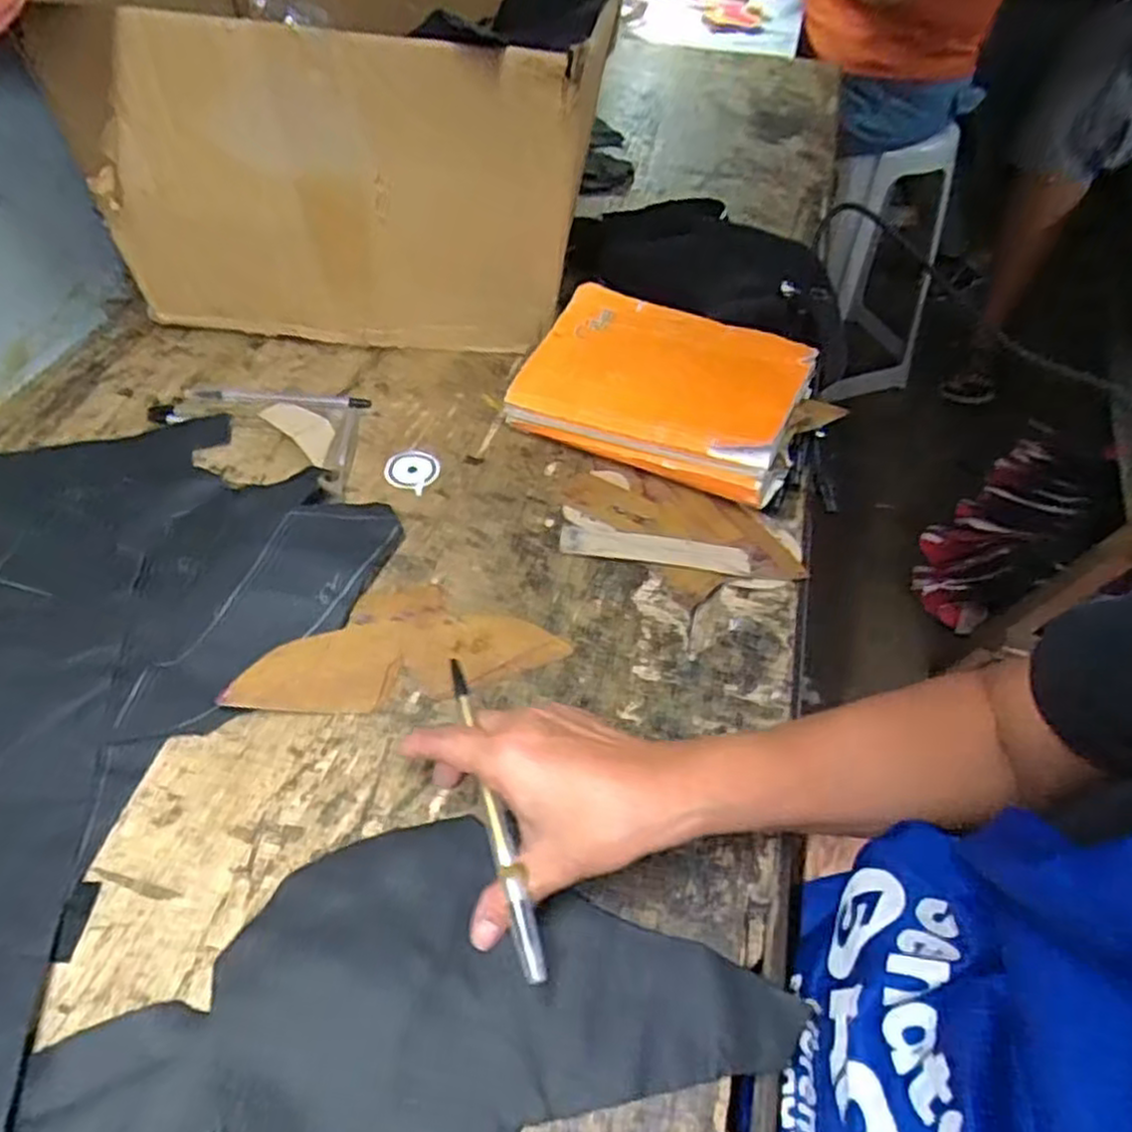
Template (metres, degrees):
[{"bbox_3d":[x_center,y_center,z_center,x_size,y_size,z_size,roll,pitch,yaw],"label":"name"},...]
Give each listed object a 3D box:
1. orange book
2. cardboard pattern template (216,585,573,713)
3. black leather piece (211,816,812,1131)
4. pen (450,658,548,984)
[{"bbox_3d":[0.075,-0.138,0.563,0.202,0.034,0.146,22,63,20],"label":"orange book"},{"bbox_3d":[-0.098,0.044,0.454,0.184,0.011,0.082,-6,48,-10],"label":"cardboard pattern template"},{"bbox_3d":[-0.056,0.197,0.290,0.202,0.058,0.238,34,56,24],"label":"black leather piece"},{"bbox_3d":[-0.034,0.108,0.345,0.009,0.010,0.151,-13,56,-13],"label":"pen"}]

